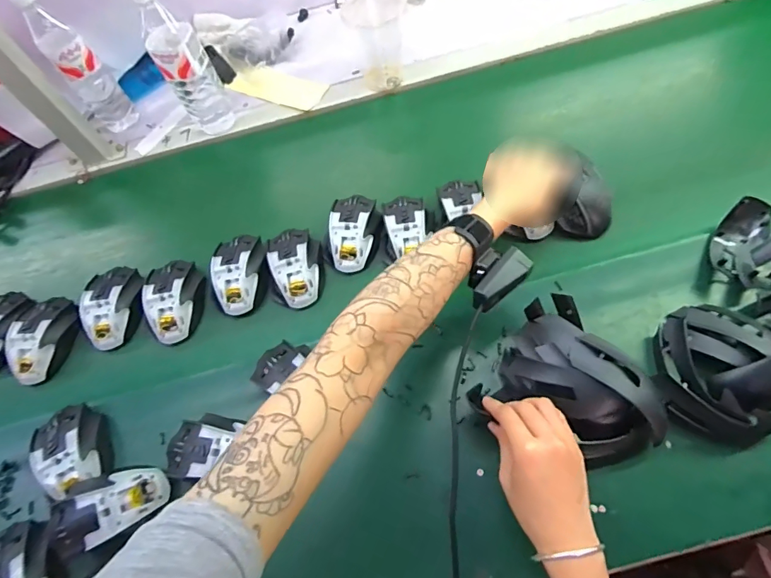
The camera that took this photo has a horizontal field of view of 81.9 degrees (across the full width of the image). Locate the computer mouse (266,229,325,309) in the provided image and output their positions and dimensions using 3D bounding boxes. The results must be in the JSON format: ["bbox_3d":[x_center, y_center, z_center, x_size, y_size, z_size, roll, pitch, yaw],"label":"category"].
[{"bbox_3d":[-0.120,-0.031,0.588,0.076,0.035,0.112,-8,61,0],"label":"computer mouse"}]

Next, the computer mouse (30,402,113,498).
[{"bbox_3d":[-0.350,0.179,0.499,0.071,0.033,0.098,-33,64,-13],"label":"computer mouse"}]

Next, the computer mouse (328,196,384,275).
[{"bbox_3d":[-0.041,-0.078,0.602,0.070,0.038,0.110,5,62,7],"label":"computer mouse"}]

